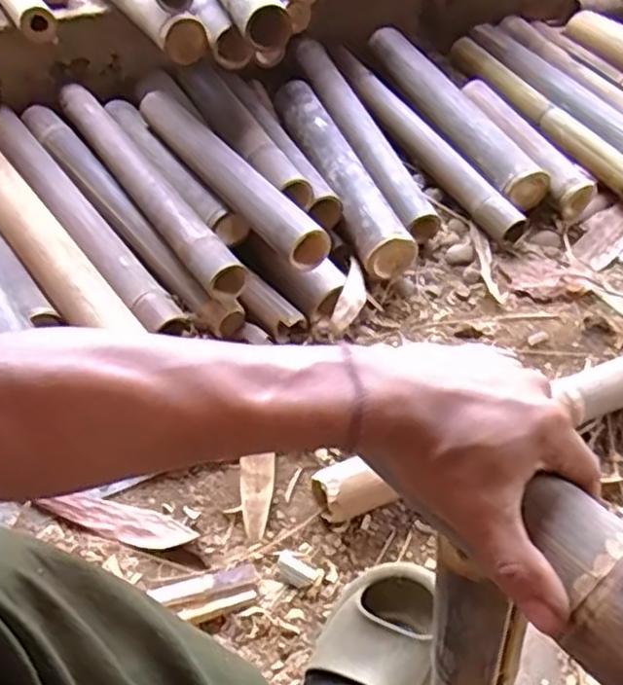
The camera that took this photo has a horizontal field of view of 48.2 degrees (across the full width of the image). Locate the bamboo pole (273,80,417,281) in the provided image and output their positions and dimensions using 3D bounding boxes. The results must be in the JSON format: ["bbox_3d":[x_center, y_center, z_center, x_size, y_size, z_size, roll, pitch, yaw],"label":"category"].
[{"bbox_3d":[0.036,-0.292,1.160,0.080,0.069,0.475,-15,50,-14],"label":"bamboo pole"}]

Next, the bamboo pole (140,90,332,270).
[{"bbox_3d":[-0.132,-0.254,1.017,0.057,0.067,0.465,-27,54,-23],"label":"bamboo pole"}]

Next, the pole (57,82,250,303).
[{"bbox_3d":[-0.265,-0.256,1.074,0.065,0.054,0.563,-27,54,-23],"label":"pole"}]

